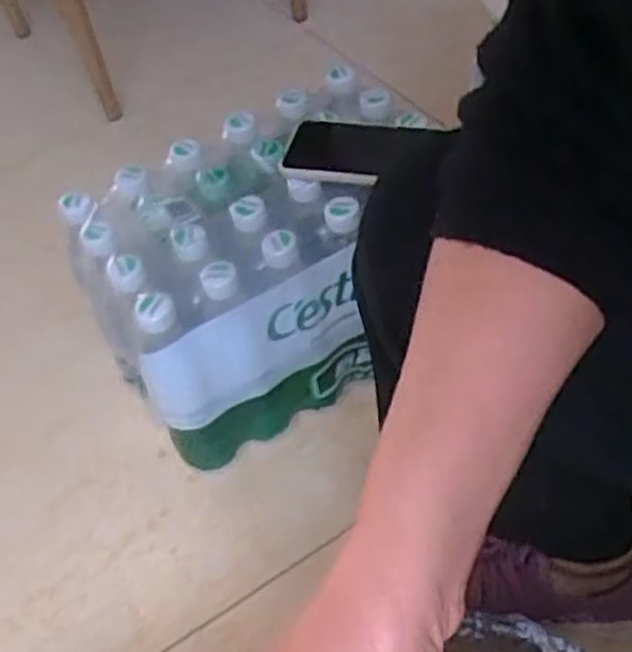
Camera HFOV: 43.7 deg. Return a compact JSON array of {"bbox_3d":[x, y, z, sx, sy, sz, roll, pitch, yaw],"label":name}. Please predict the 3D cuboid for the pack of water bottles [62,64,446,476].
[{"bbox_3d":[-0.044,-0.057,0.831,0.355,0.229,0.230,-32,53,-17],"label":"pack of water bottles"}]

